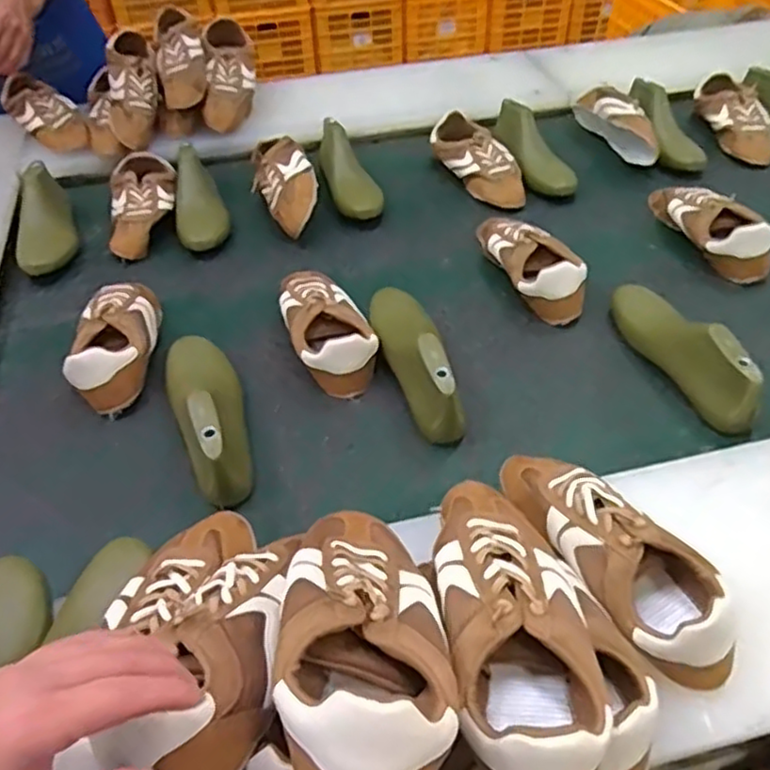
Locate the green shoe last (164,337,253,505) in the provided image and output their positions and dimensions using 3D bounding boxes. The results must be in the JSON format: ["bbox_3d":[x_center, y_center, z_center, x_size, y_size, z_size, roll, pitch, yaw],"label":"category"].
[{"bbox_3d":[-0.199,0.026,0.761,0.079,0.091,0.263,-18,49,-14],"label":"green shoe last"}]

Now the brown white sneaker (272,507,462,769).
[{"bbox_3d":[-0.011,0.149,0.421,0.096,0.077,0.225,-4,24,-1],"label":"brown white sneaker"}]

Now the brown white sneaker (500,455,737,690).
[{"bbox_3d":[0.189,0.135,0.567,0.083,0.070,0.234,-24,50,-18],"label":"brown white sneaker"}]

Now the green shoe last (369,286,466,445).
[{"bbox_3d":[0.032,-0.037,0.813,0.061,0.101,0.227,-13,47,-9],"label":"green shoe last"}]

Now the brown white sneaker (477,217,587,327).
[{"bbox_3d":[0.200,-0.176,0.952,0.086,0.074,0.226,-17,48,-13],"label":"brown white sneaker"}]

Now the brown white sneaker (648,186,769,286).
[{"bbox_3d":[0.470,-0.245,1.006,0.072,0.080,0.246,-16,48,-12],"label":"brown white sneaker"}]

